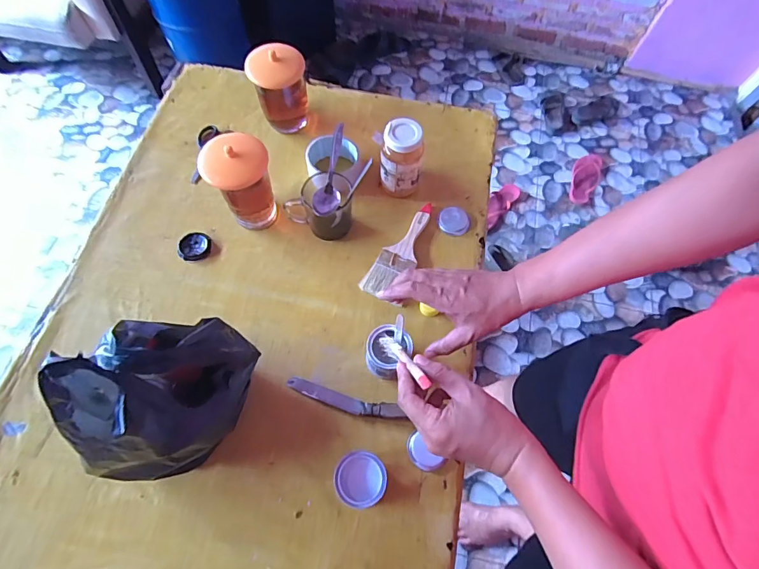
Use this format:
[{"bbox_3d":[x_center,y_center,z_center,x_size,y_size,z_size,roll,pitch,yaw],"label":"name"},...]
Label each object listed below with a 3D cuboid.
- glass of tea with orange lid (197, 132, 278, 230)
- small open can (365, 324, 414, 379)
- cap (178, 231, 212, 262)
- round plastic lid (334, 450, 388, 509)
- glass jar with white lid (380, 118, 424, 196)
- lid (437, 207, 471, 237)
[{"bbox_3d":[-0.191,-0.137,0.604,0.081,0.137,0.079,-11,67,-7],"label":"glass of tea with orange lid"},{"bbox_3d":[0.011,0.088,0.553,0.055,0.051,0.058,1,66,-2],"label":"small open can"},{"bbox_3d":[-0.276,-0.058,0.634,0.046,0.014,0.048,1,66,-2],"label":"cap"},{"bbox_3d":[-0.021,0.214,0.468,0.056,0.009,0.055,40,70,14],"label":"round plastic lid"},{"bbox_3d":[0.033,-0.187,0.645,0.059,0.108,0.056,1,66,-2],"label":"glass jar with white lid"},{"bbox_3d":[0.117,-0.101,0.672,0.049,0.007,0.050,1,66,-2],"label":"lid"}]

